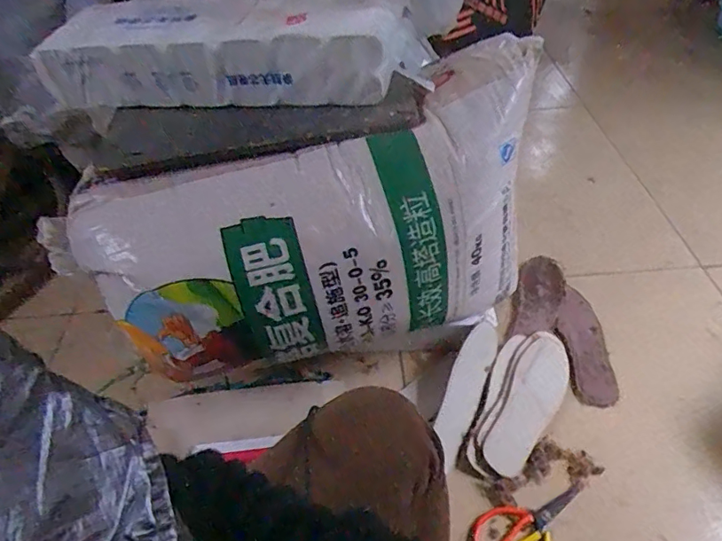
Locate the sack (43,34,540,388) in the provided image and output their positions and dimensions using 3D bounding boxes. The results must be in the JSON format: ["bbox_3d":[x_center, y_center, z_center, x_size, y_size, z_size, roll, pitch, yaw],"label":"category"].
[{"bbox_3d":[-0.043,-0.055,0.679,0.606,0.320,0.228,-15,49,-11],"label":"sack"}]

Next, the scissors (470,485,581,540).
[{"bbox_3d":[0.231,0.346,0.666,0.170,0.007,0.090,-22,51,-16],"label":"scissors"}]

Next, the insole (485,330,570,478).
[{"bbox_3d":[0.264,0.203,0.775,0.074,0.004,0.251,28,59,13],"label":"insole"}]

